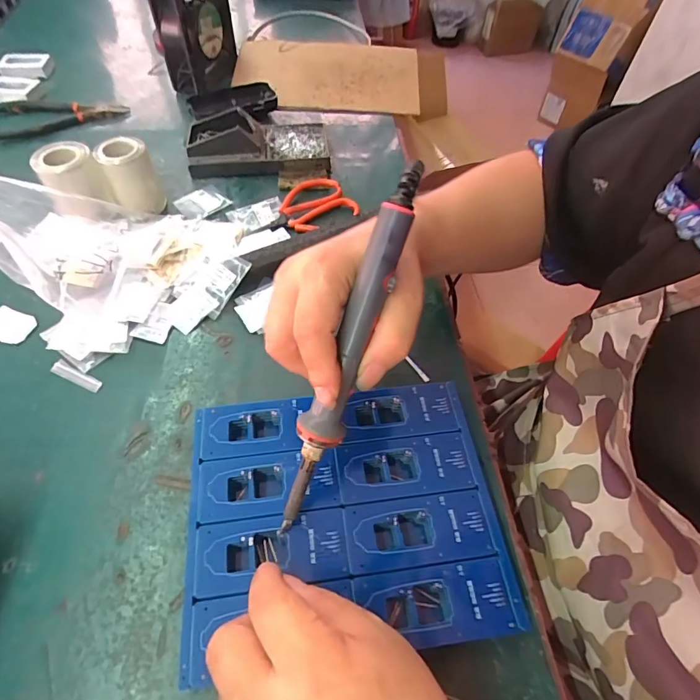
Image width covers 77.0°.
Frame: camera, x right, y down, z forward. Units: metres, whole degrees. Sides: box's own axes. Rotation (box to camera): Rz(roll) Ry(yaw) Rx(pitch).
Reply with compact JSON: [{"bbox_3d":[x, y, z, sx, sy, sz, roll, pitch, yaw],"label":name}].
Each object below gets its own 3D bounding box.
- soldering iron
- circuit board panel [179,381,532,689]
[{"bbox_3d":[-0.003,0.008,0.244,0.023,0.016,0.220,22,102,12],"label":"soldering iron"},{"bbox_3d":[-0.004,0.104,0.290,0.192,0.017,0.158,-5,56,-7],"label":"circuit board panel"}]

